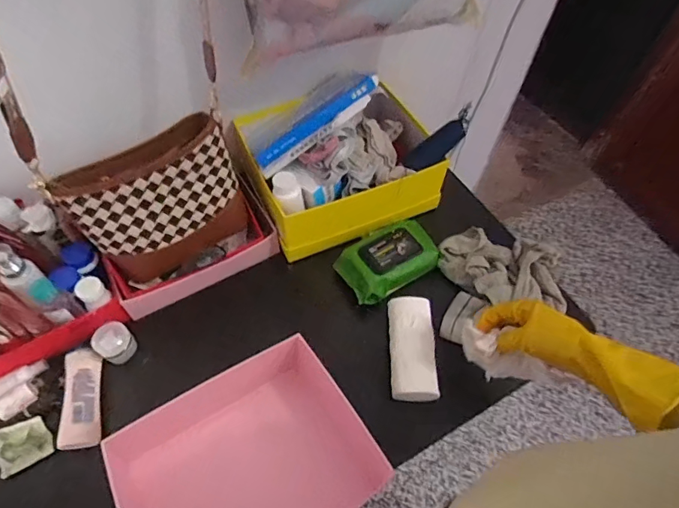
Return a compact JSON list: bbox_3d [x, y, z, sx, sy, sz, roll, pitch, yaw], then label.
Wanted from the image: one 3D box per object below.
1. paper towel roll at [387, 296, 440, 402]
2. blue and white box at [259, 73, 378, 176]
[{"bbox_3d":[0.104,0.141,0.657,0.068,0.052,0.152,0,56,-3],"label":"paper towel roll"},{"bbox_3d":[-0.034,-0.204,0.696,0.224,0.031,0.038,-37,63,0],"label":"blue and white box"}]

